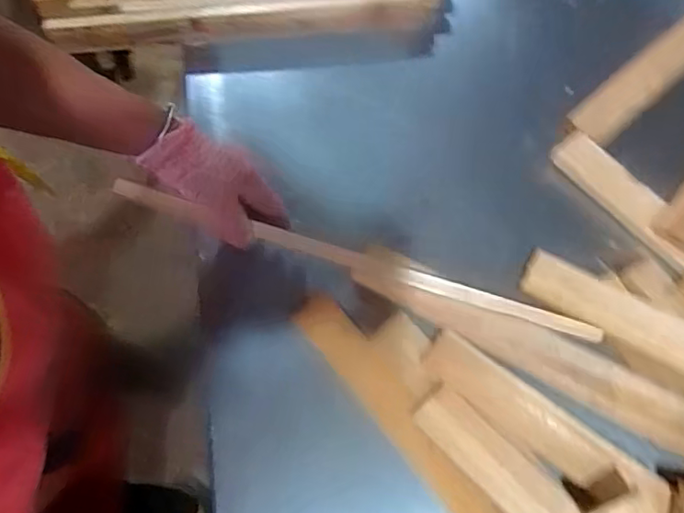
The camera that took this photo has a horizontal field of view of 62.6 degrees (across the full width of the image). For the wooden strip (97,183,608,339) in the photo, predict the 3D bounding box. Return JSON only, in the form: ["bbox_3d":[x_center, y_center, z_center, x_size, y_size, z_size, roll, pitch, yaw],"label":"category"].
[{"bbox_3d":[-0.001,-0.001,0.560,0.495,0.024,0.016,17,69,10],"label":"wooden strip"}]

